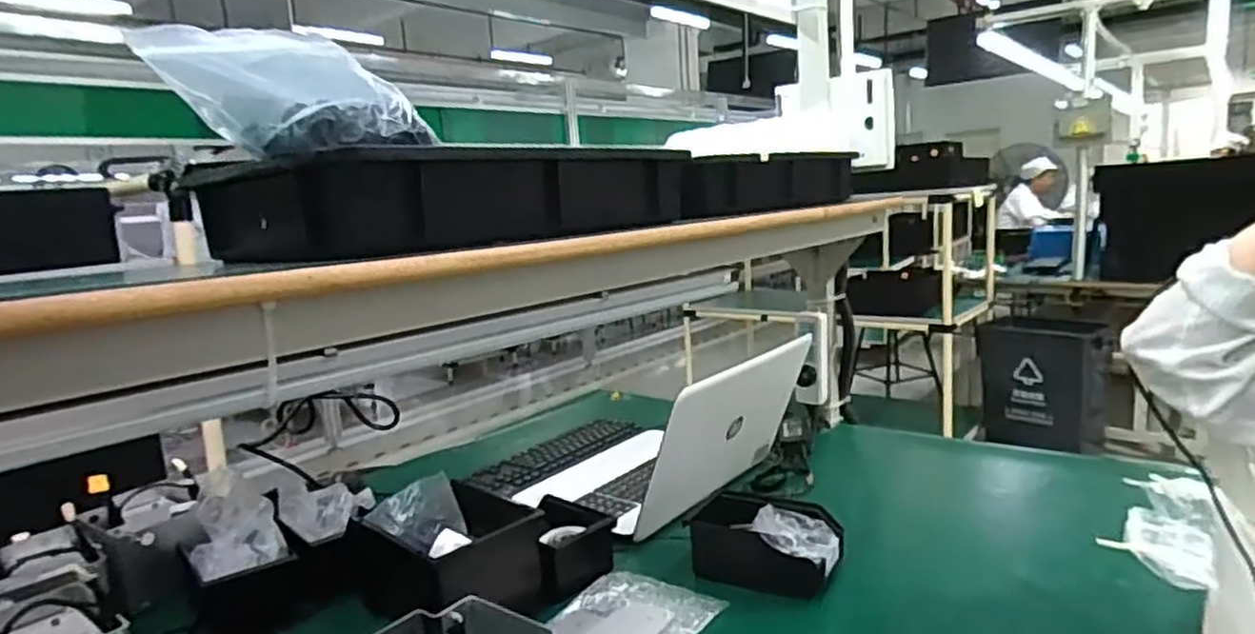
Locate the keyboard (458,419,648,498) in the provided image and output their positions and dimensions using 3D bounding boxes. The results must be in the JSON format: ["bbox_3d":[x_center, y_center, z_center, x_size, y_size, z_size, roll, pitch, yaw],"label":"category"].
[{"bbox_3d":[-0.119,0.246,1.351,0.118,0.032,0.402,2,12,37],"label":"keyboard"}]

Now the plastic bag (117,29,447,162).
[{"bbox_3d":[-0.243,-0.156,0.526,0.166,0.084,0.108,-5,9,3],"label":"plastic bag"}]

